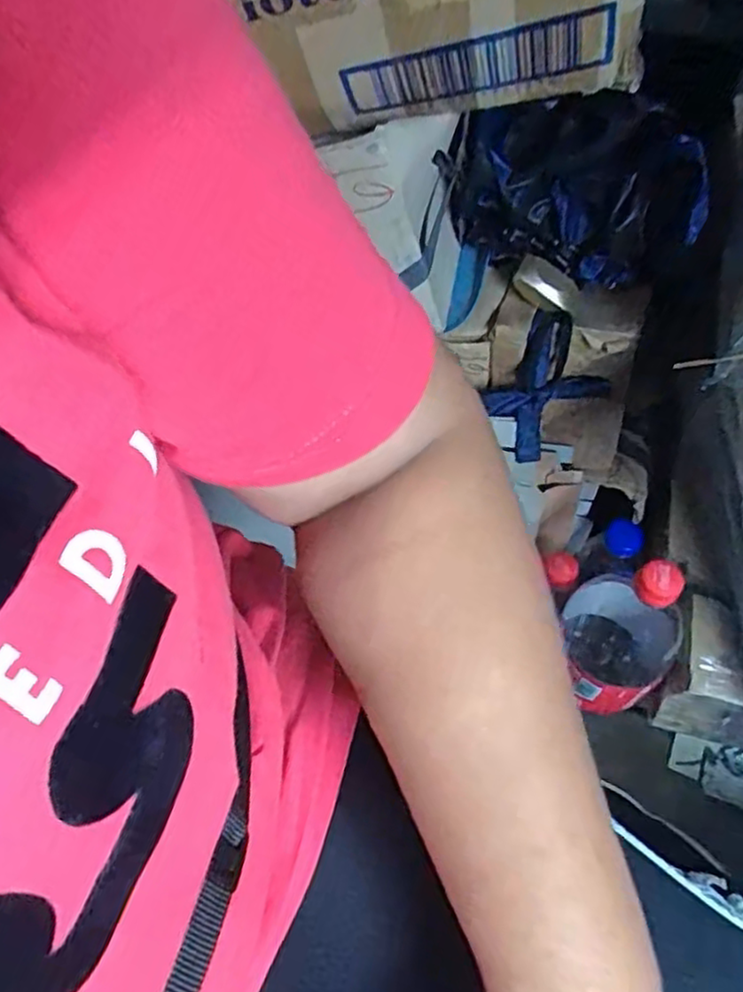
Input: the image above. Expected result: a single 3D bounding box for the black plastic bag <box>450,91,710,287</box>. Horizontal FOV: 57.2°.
[{"bbox_3d":[0.143,-0.223,0.499,0.182,0.134,0.070,23,60,16],"label":"black plastic bag"}]

